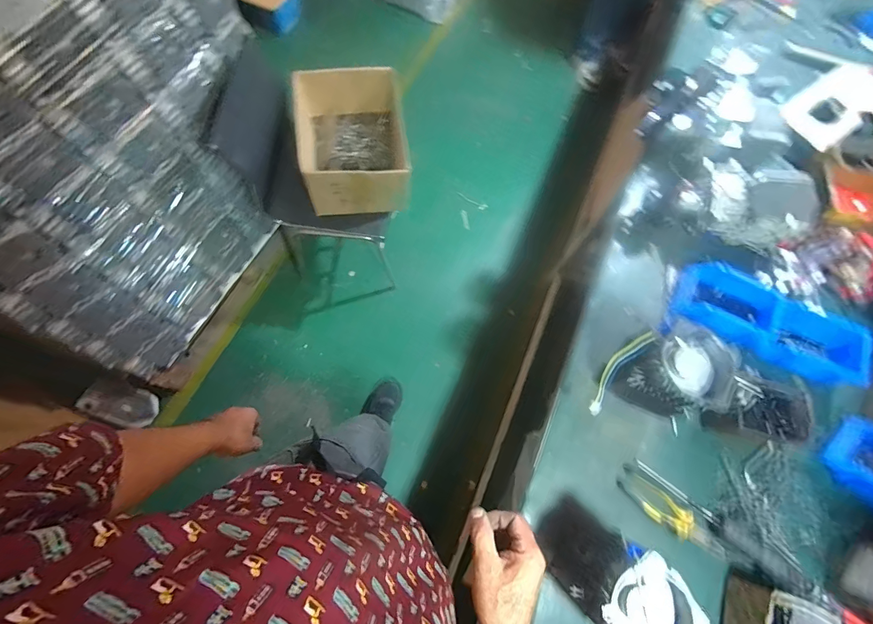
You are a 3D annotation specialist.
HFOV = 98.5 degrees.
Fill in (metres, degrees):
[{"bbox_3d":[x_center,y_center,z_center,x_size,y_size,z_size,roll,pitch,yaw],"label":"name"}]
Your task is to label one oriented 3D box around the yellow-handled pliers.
[{"bbox_3d":[0.441,0.382,0.706,0.207,0.027,0.055,39,74,10],"label":"yellow-handled pliers"}]

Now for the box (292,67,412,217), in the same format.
[{"bbox_3d":[-0.264,-0.535,1.168,0.305,0.192,0.428,-11,72,-6],"label":"box"}]

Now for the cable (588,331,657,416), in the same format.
[{"bbox_3d":[0.318,0.104,0.667,0.036,0.023,0.172,35,97,9],"label":"cable"}]

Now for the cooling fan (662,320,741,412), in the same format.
[{"bbox_3d":[0.424,0.086,0.609,0.106,0.044,0.114,26,72,6],"label":"cooling fan"}]

